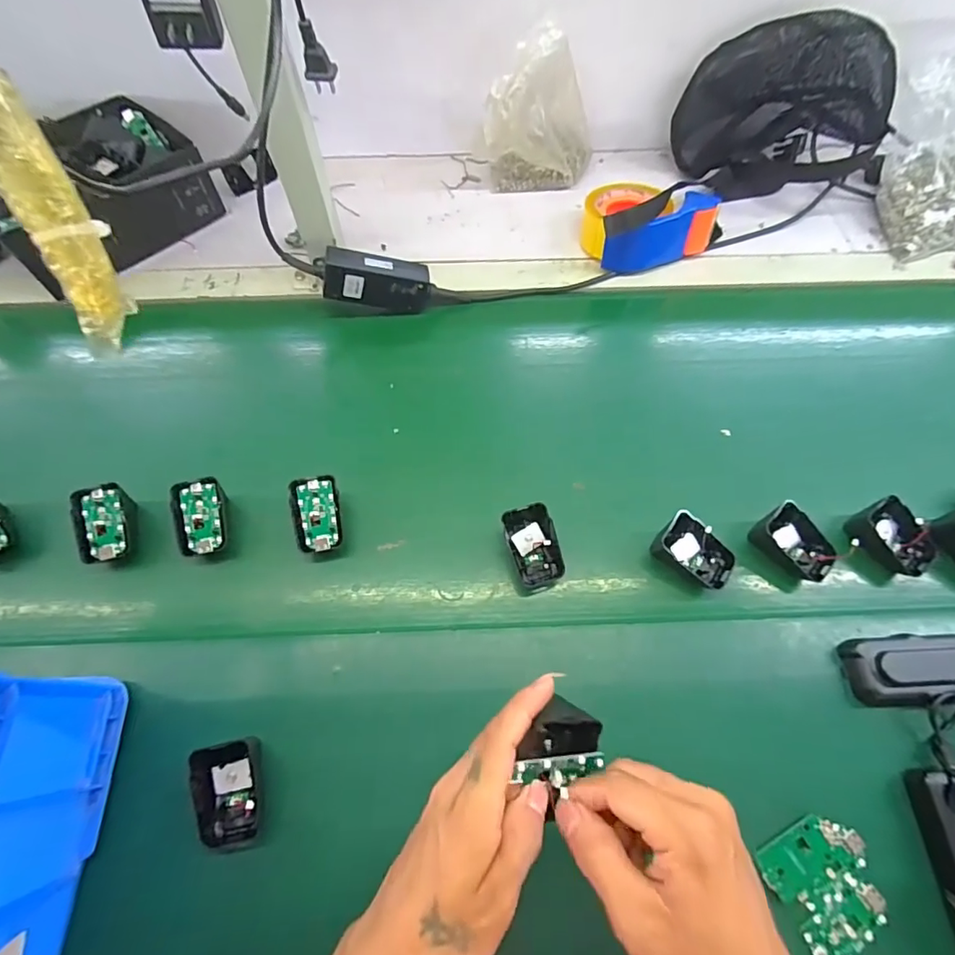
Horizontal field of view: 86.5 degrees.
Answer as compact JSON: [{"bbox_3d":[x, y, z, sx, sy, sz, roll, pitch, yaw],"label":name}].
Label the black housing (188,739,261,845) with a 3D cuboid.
[{"bbox_3d":[-0.183,0.231,0.371,0.041,0.030,0.063,-9,63,-4],"label":"black housing"}]

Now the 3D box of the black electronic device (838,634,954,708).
[{"bbox_3d":[0.358,0.155,0.413,0.102,0.026,0.051,-3,63,-2],"label":"black electronic device"}]

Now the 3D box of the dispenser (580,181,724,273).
[{"bbox_3d":[0.212,-0.324,0.625,0.166,0.083,0.109,-13,63,-6],"label":"dispenser"}]

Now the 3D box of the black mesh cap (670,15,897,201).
[{"bbox_3d":[0.383,-0.476,0.656,0.224,0.169,0.130,8,63,4],"label":"black mesh cap"}]

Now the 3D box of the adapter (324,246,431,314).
[{"bbox_3d":[-0.112,-0.224,0.577,0.116,0.048,0.034,5,61,-18],"label":"adapter"}]

